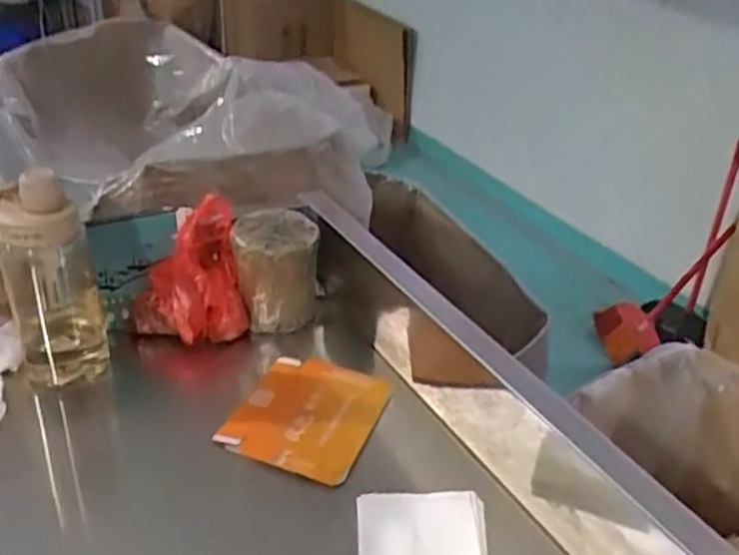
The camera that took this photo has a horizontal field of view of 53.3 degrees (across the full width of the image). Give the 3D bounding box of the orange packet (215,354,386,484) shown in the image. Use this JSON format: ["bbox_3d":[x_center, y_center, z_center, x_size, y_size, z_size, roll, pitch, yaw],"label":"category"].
[{"bbox_3d":[-0.060,0.130,0.714,0.131,0.019,0.141,15,34,17],"label":"orange packet"}]

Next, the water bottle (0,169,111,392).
[{"bbox_3d":[-0.302,0.003,0.698,0.080,0.213,0.076,-9,35,-20],"label":"water bottle"}]

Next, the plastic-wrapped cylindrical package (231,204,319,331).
[{"bbox_3d":[-0.102,-0.002,0.820,0.092,0.129,0.086,3,32,-2],"label":"plastic-wrapped cylindrical package"}]

